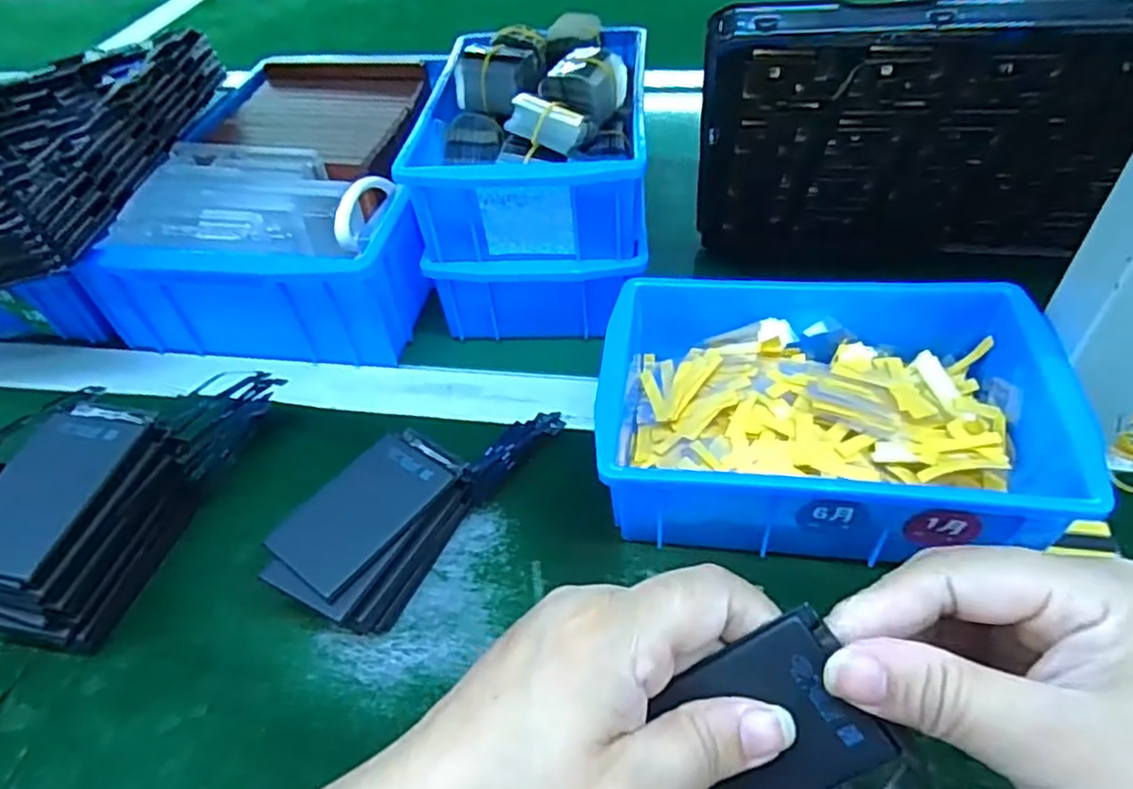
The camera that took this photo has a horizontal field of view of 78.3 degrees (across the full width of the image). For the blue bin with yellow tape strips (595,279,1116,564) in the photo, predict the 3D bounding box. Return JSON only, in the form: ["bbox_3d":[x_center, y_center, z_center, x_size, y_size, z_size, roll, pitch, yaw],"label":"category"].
[{"bbox_3d":[0.121,0.000,0.341,0.201,0.058,0.163,4,46,10],"label":"blue bin with yellow tape strips"}]

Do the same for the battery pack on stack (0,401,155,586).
[{"bbox_3d":[-0.216,0.037,0.293,0.048,0.009,0.084,5,47,11],"label":"battery pack on stack"}]

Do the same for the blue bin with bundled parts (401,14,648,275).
[{"bbox_3d":[-0.018,-0.164,0.430,0.132,0.075,0.178,0,47,6],"label":"blue bin with bundled parts"}]

